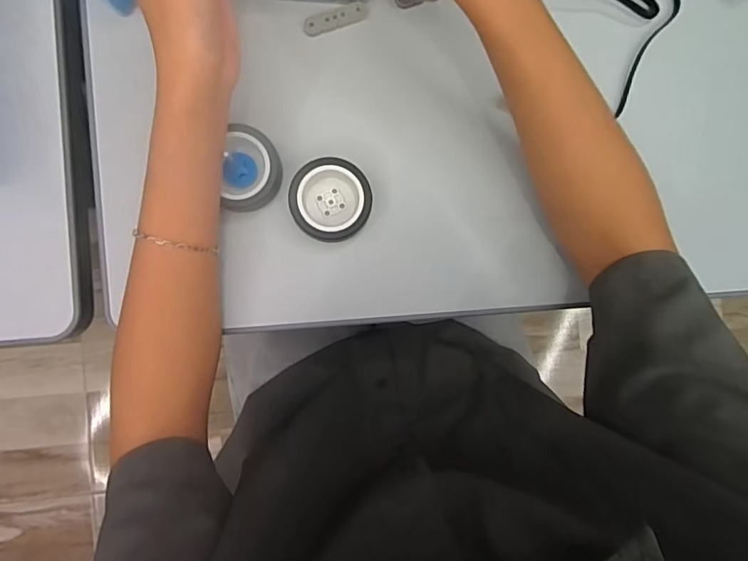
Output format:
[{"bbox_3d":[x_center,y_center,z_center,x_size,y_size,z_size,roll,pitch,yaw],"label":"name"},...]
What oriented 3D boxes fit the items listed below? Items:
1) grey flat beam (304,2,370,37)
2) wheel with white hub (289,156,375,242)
[{"bbox_3d":[-0.029,-0.201,0.362,0.051,0.004,0.013,-22,92,-5],"label":"grey flat beam"},{"bbox_3d":[-0.032,-0.059,0.354,0.058,0.026,0.057,0,90,-5],"label":"wheel with white hub"}]

